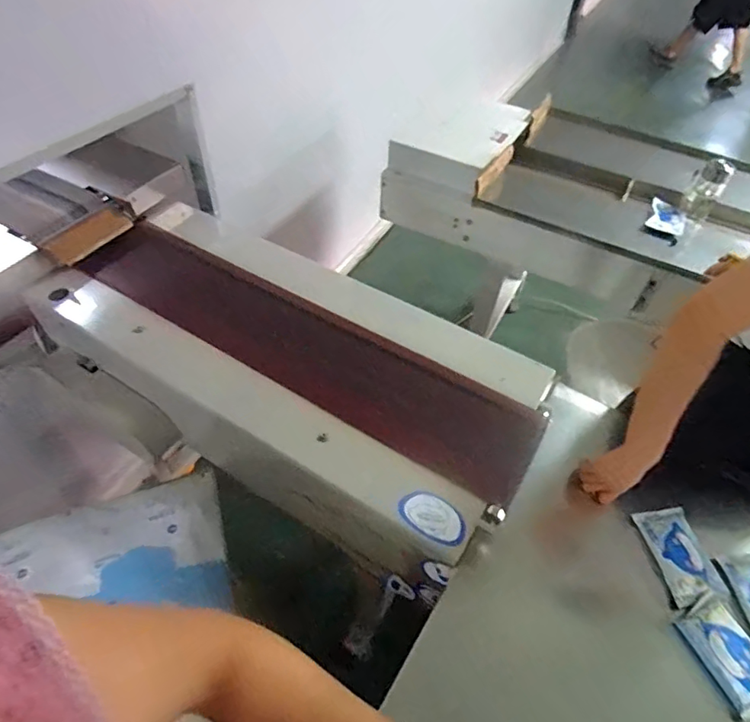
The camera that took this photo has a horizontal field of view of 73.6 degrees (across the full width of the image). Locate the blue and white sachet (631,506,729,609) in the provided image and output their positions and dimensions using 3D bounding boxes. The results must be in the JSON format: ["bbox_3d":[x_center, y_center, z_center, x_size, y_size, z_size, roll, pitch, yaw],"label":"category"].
[{"bbox_3d":[0.477,0.303,0.787,0.088,0.012,0.141,-6,51,-9],"label":"blue and white sachet"}]

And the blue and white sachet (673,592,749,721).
[{"bbox_3d":[0.495,0.412,0.702,0.082,0.028,0.136,-16,53,-16],"label":"blue and white sachet"}]

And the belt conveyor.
[{"bbox_3d":[-0.157,-0.015,0.964,0.940,0.108,0.414,26,54,17],"label":"belt conveyor"}]

